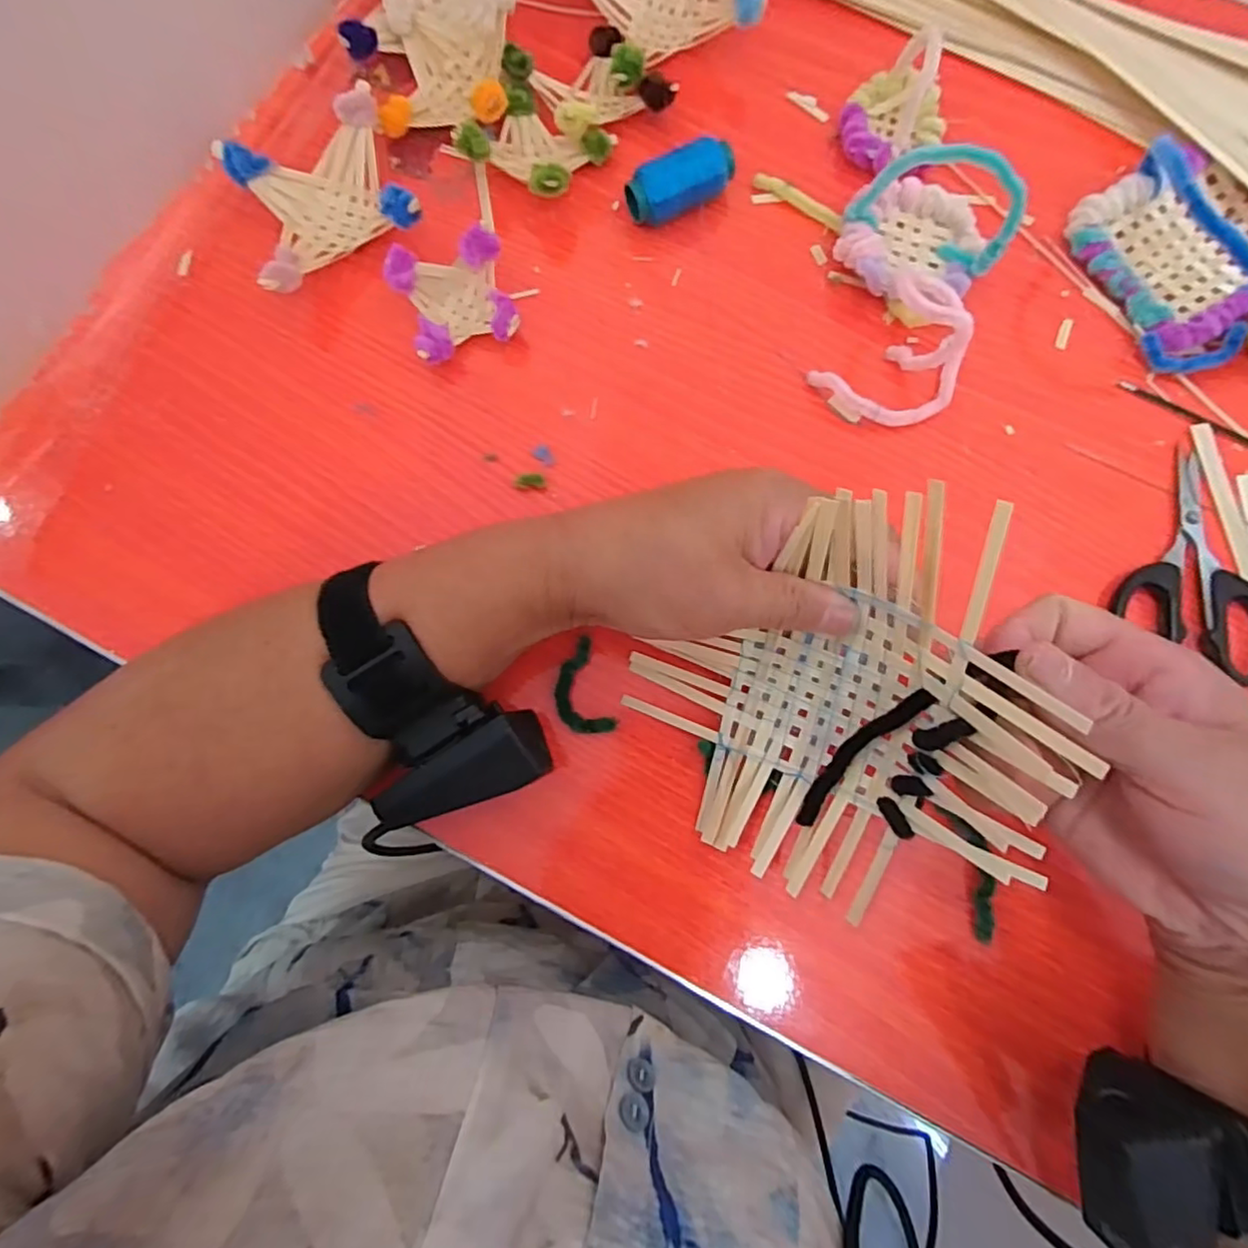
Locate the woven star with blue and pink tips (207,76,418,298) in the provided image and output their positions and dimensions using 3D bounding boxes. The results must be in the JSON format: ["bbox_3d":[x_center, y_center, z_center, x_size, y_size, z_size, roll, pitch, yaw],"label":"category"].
[{"bbox_3d":[-0.151,-0.216,0.316,0.083,0.034,0.081,-25,81,-2],"label":"woven star with blue and pink tips"}]

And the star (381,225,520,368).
[{"bbox_3d":[-0.083,-0.162,0.309,0.053,0.031,0.049,-17,81,-1],"label":"star"}]

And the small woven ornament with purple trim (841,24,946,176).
[{"bbox_3d":[0.139,-0.267,0.313,0.053,0.038,0.049,0,81,2],"label":"small woven ornament with purple trim"}]

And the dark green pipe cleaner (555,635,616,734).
[{"bbox_3d":[-0.021,0.030,0.286,0.023,0.005,0.045,-19,81,-1],"label":"dark green pipe cleaner"}]

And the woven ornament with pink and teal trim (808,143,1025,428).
[{"bbox_3d":[0.138,-0.164,0.288,0.073,0.056,0.130,12,82,4],"label":"woven ornament with pink and teal trim"}]

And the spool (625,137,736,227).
[{"bbox_3d":[0.028,-0.223,0.317,0.055,0.026,0.022,-30,81,-3],"label":"spool"}]

